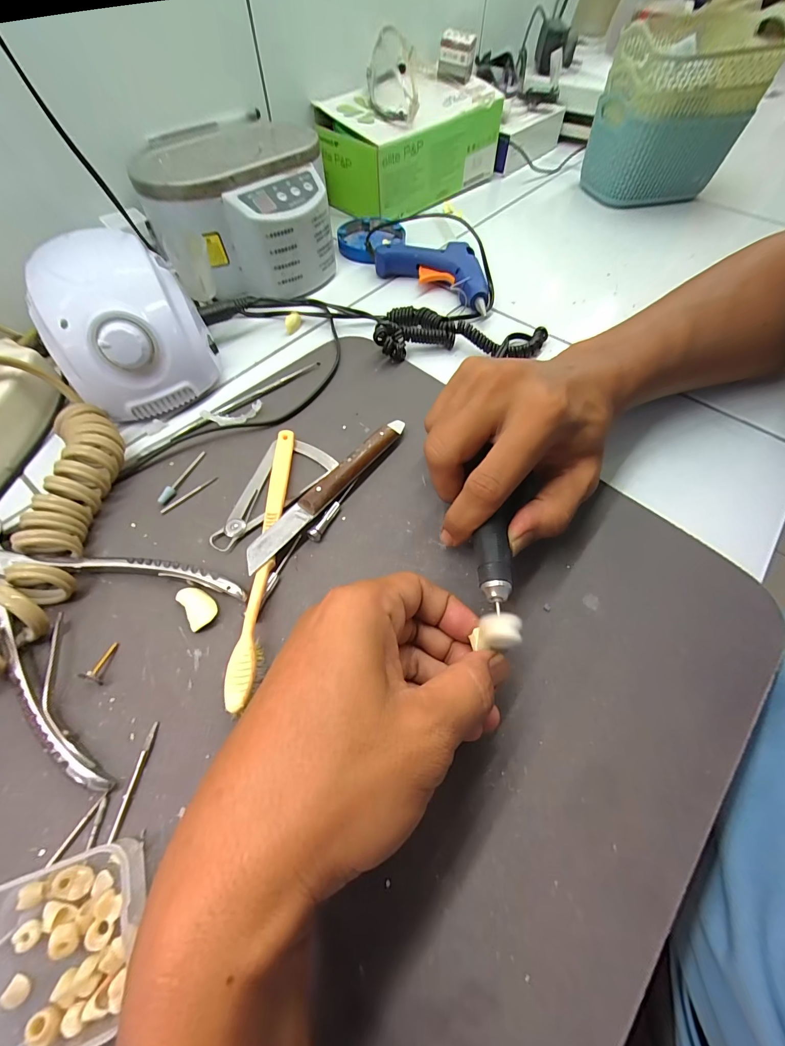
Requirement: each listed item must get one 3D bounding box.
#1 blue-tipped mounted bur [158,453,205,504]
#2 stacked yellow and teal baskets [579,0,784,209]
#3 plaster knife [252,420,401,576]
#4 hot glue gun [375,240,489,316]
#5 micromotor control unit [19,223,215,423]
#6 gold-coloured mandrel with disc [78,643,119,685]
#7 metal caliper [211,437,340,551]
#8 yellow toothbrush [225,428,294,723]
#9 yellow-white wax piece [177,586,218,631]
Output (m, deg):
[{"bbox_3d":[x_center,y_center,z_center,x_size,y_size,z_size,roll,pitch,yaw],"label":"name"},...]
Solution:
[{"bbox_3d":[-0.149,-0.033,0.263,0.005,0.005,0.049,17,61,8],"label":"blue-tipped mounted bur"},{"bbox_3d":[0.348,-0.508,0.464,0.170,0.144,0.111,-15,61,-10],"label":"stacked yellow and teal baskets"},{"bbox_3d":[-0.040,-0.025,0.251,0.016,0.016,0.148,35,65,17],"label":"plaster knife"},{"bbox_3d":[0.056,-0.263,0.386,0.131,0.029,0.077,34,64,17],"label":"hot glue gun"},{"bbox_3d":[-0.207,-0.158,0.293,0.104,0.074,0.137,-21,62,-13],"label":"micromotor control unit"},{"bbox_3d":[-0.154,0.074,0.198,0.007,0.009,0.021,8,45,3],"label":"gold-coloured mandrel with disc"},{"bbox_3d":[-0.078,-0.019,0.255,0.053,0.006,0.096,16,61,8],"label":"metal caliper"},{"bbox_3d":[-0.077,0.012,0.228,0.014,0.017,0.183,-1,60,-2],"label":"yellow toothbrush"},{"bbox_3d":[-0.112,0.047,0.212,0.015,0.004,0.026,-34,66,-19],"label":"yellow-white wax piece"}]

